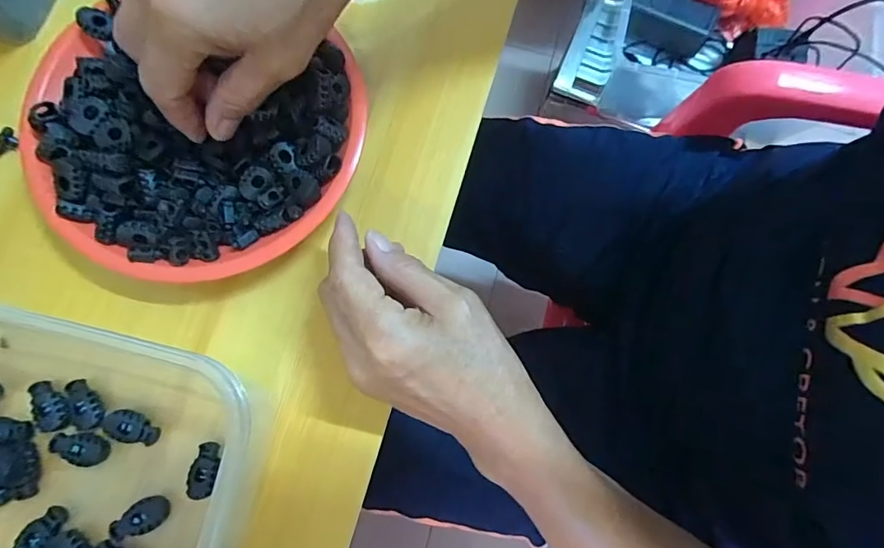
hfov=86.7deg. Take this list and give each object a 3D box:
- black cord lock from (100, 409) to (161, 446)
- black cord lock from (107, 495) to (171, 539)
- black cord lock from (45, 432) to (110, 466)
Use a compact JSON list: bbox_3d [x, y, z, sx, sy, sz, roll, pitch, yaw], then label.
[{"bbox_3d":[-0.174,0.086,0.263,0.030,0.007,0.016,17,79,2],"label":"black cord lock"},{"bbox_3d":[-0.165,0.132,0.253,0.031,0.008,0.017,-18,80,-5],"label":"black cord lock"},{"bbox_3d":[-0.201,0.096,0.260,0.030,0.007,0.016,10,79,1],"label":"black cord lock"}]

